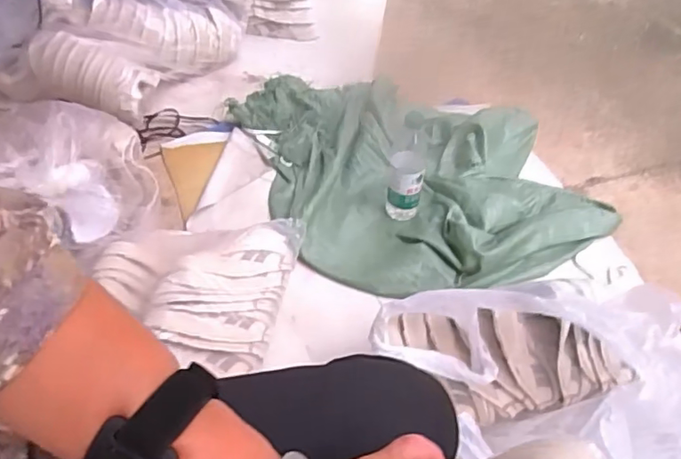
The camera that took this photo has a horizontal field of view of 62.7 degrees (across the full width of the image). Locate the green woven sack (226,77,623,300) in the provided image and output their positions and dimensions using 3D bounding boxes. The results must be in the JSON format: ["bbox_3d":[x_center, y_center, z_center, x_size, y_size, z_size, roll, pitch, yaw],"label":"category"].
[{"bbox_3d":[0.160,-0.131,1.125,0.634,0.115,0.600,-9,49,-14],"label":"green woven sack"}]

